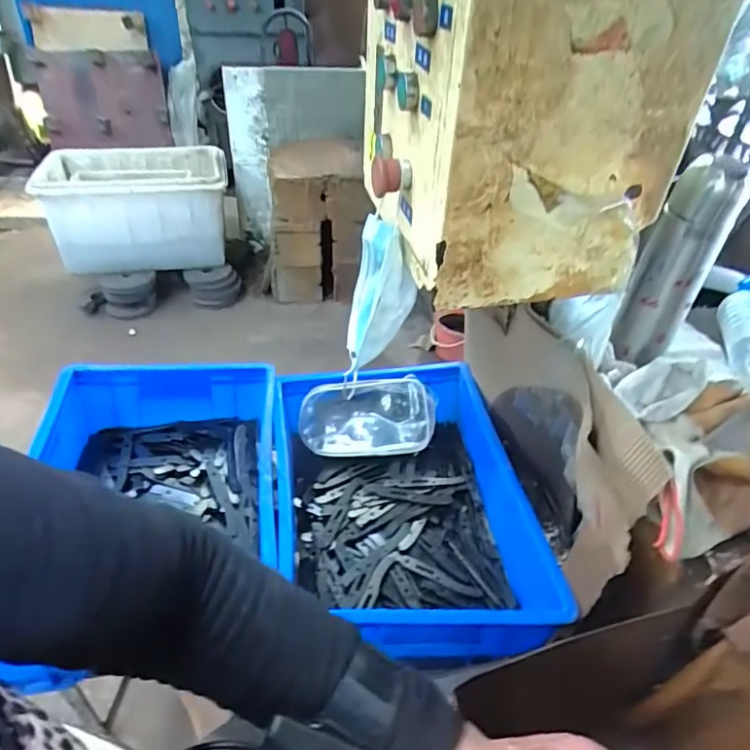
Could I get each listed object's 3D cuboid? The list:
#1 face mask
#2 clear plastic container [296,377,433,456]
[{"bbox_3d":[0.005,-0.074,0.590,0.067,0.165,0.084,3,40,-2],"label":"face mask"},{"bbox_3d":[-0.012,0.064,0.820,0.196,0.114,0.050,1,-5,3],"label":"clear plastic container"}]

